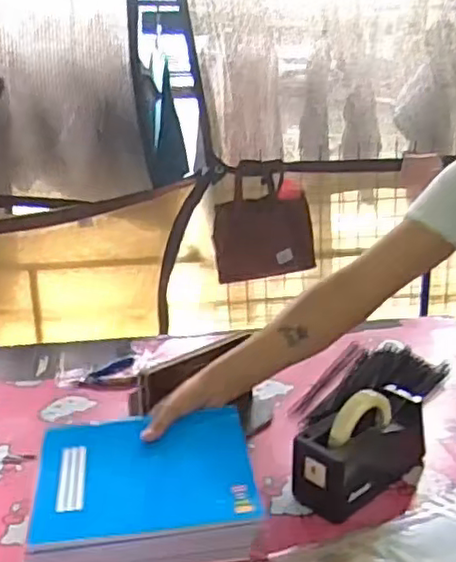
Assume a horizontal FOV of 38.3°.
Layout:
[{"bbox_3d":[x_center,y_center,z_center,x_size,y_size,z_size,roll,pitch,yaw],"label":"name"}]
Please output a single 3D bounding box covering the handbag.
[{"bbox_3d":[0.101,-0.156,1.794,0.269,0.303,0.068,2,20,6],"label":"handbag"}]

